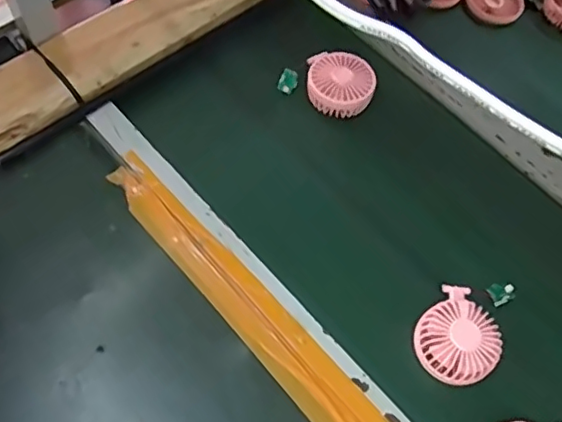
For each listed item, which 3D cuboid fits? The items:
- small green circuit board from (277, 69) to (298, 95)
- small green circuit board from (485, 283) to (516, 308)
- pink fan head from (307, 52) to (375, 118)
[{"bbox_3d":[0.010,-0.179,0.813,0.023,0.004,0.036,26,73,-11],"label":"small green circuit board"},{"bbox_3d":[0.257,0.095,0.684,0.032,0.008,0.024,-22,67,-13],"label":"small green circuit board"},{"bbox_3d":[0.077,-0.170,0.792,0.096,0.044,0.085,17,85,13],"label":"pink fan head"}]

